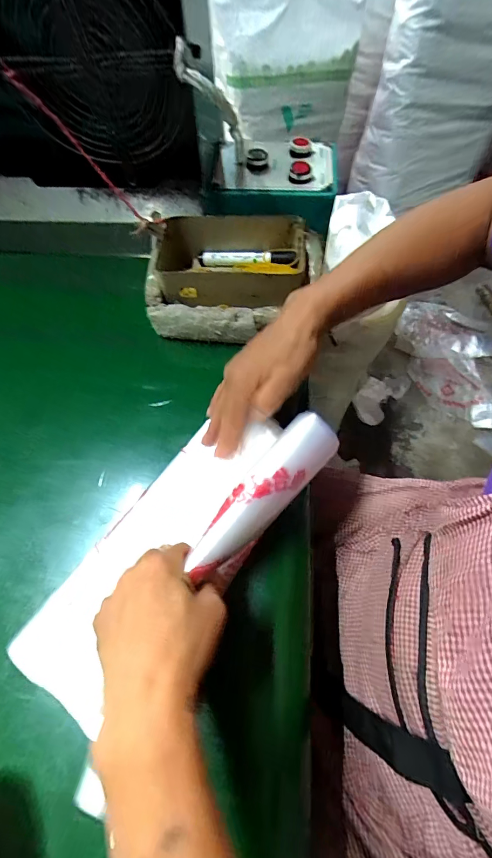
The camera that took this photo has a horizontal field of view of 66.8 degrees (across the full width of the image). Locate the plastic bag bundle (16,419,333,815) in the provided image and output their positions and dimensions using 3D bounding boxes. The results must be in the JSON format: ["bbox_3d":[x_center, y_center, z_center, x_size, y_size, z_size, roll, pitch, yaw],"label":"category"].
[{"bbox_3d":[-0.057,0.089,0.310,0.141,0.079,0.280,33,67,18],"label":"plastic bag bundle"}]

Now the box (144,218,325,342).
[{"bbox_3d":[-0.016,-0.185,0.456,0.203,0.071,0.140,6,61,5],"label":"box"}]

